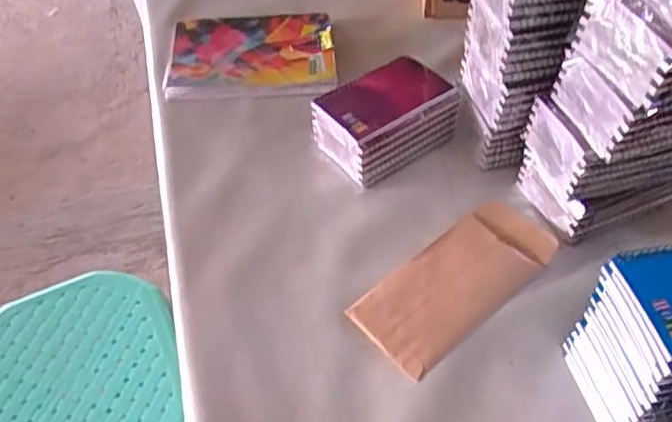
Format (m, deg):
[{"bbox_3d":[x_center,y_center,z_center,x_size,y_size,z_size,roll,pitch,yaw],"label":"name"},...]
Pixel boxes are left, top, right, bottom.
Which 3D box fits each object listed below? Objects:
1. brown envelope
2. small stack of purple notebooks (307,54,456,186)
[{"bbox_3d":[0.113,0.063,0.592,0.199,0.007,0.091,-37,58,-20],"label":"brown envelope"},{"bbox_3d":[0.054,-0.102,0.680,0.142,0.071,0.098,-29,57,-16],"label":"small stack of purple notebooks"}]

